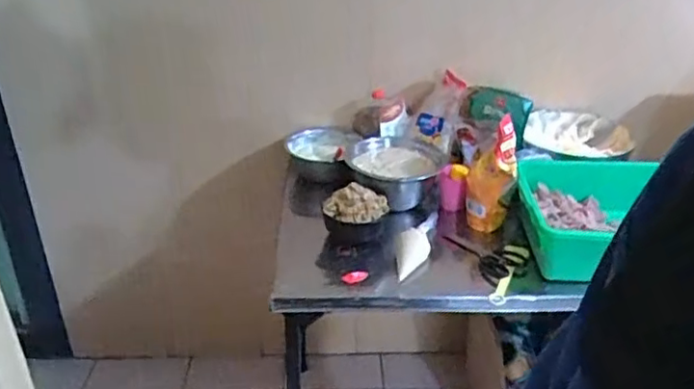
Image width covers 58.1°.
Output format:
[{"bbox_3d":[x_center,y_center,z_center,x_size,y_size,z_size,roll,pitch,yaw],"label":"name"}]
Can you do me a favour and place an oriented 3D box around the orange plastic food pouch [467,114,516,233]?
[{"bbox_3d":[0.309,-0.046,1.345,0.103,0.245,0.041,22,15,34],"label":"orange plastic food pouch"}]

